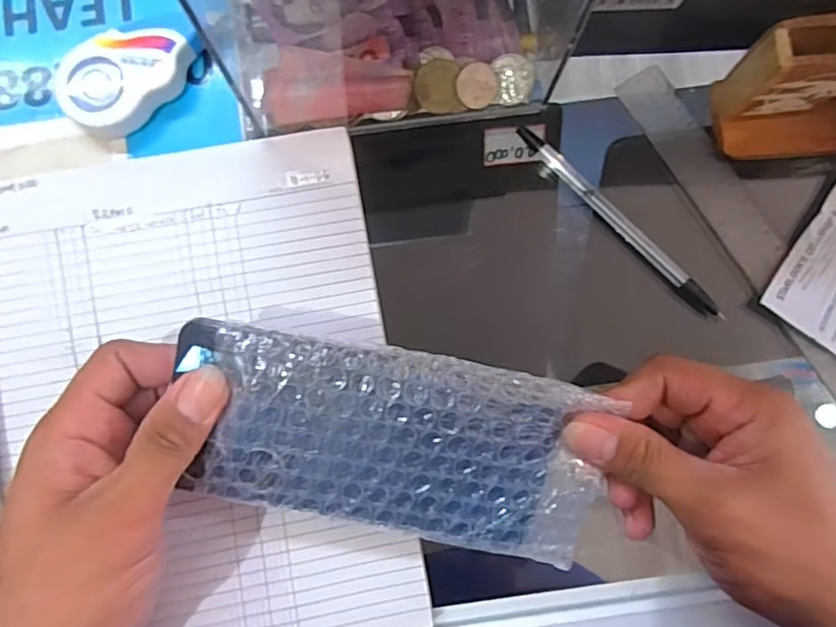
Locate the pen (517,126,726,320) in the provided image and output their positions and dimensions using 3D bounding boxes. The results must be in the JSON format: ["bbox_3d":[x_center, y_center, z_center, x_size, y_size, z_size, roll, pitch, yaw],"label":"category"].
[{"bbox_3d":[0.104,-0.047,0.316,0.138,0.008,0.008,44,85,4],"label":"pen"}]

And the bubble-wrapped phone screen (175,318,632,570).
[{"bbox_3d":[-0.010,0.055,0.258,0.176,0.008,0.080,14,103,-7],"label":"bubble-wrapped phone screen"}]

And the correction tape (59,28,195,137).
[{"bbox_3d":[-0.152,-0.124,0.315,0.045,0.018,0.067,45,85,4],"label":"correction tape"}]

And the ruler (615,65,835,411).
[{"bbox_3d":[0.202,0.001,0.313,0.036,0.006,0.305,-30,83,-8],"label":"ruler"}]

